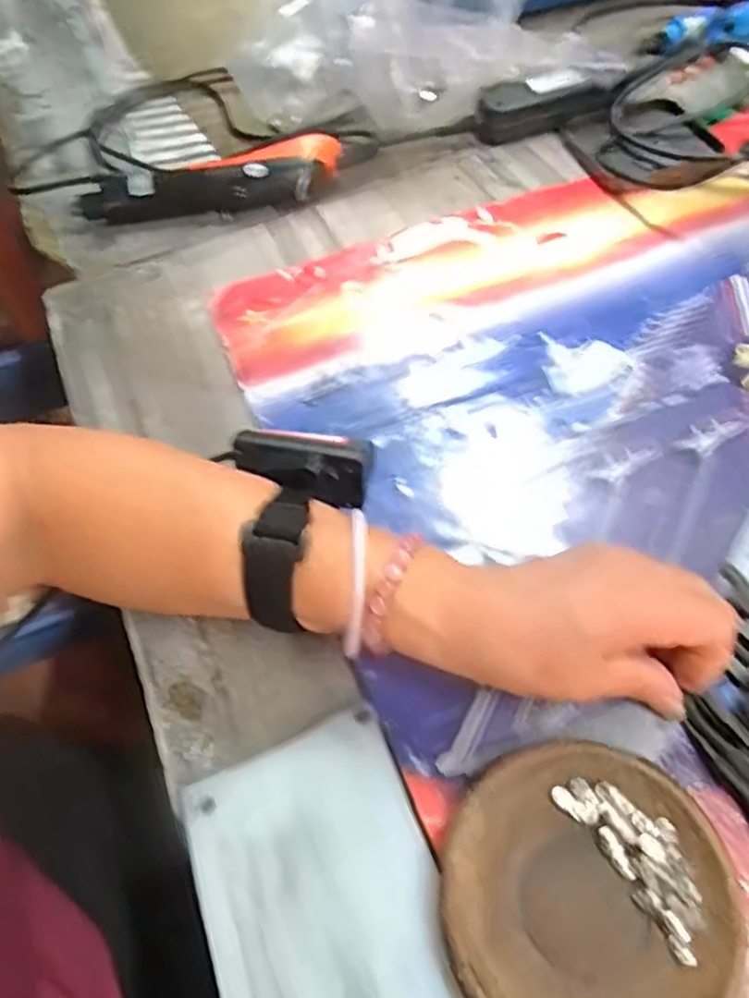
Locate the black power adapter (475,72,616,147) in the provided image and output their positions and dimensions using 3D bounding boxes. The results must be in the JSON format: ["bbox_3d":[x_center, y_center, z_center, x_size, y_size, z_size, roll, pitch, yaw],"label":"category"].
[{"bbox_3d":[0.142,-0.325,0.574,0.111,0.046,0.030,-15,57,-6],"label":"black power adapter"}]

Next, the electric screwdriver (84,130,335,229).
[{"bbox_3d":[-0.129,-0.249,0.551,0.204,0.041,0.035,-11,57,-3],"label":"electric screwdriver"}]

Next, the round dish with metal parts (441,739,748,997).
[{"bbox_3d":[0.083,0.155,0.269,0.106,0.013,0.113,-2,57,3],"label":"round dish with metal parts"}]

